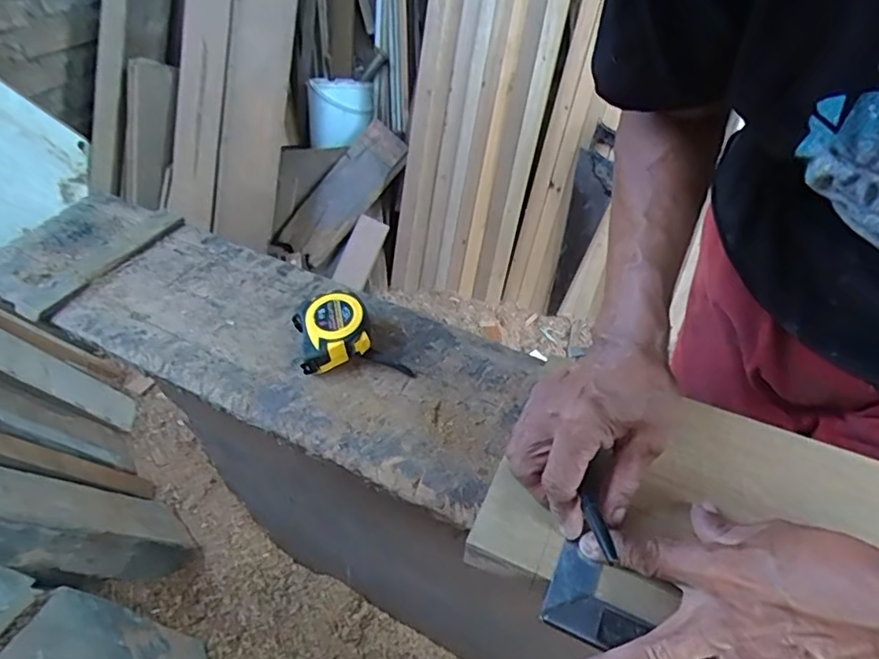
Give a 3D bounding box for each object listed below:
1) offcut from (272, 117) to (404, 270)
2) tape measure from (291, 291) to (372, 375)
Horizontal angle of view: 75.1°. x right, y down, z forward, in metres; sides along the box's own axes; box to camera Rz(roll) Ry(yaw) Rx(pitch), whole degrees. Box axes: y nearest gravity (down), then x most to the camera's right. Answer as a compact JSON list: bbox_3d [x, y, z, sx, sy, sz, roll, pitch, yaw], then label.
[{"bbox_3d":[-0.237,-0.349,1.446,0.125,0.031,0.387,40,86,-4],"label":"offcut"},{"bbox_3d":[-0.102,-0.001,0.543,0.067,0.040,0.071,-9,45,-15],"label":"tape measure"}]

